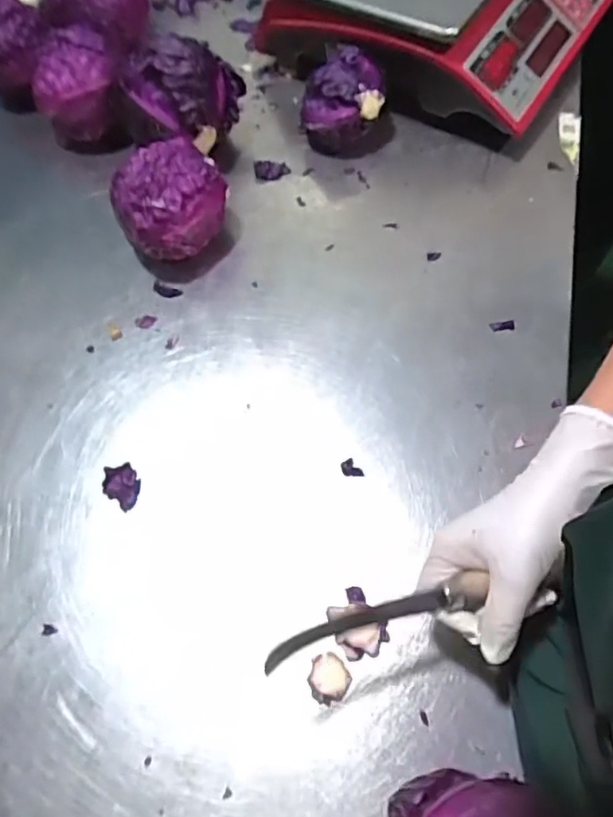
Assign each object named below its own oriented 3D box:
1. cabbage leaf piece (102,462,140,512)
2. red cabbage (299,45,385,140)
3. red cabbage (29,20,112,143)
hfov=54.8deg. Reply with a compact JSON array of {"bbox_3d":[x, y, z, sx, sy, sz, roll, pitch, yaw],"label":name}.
[{"bbox_3d":[-0.146,0.061,0.467,0.026,0.013,0.034,-29,68,-9],"label":"cabbage leaf piece"},{"bbox_3d":[0.036,-0.315,0.605,0.085,0.086,0.083,-2,66,3],"label":"red cabbage"},{"bbox_3d":[-0.227,-0.317,0.601,0.089,0.095,0.067,-25,67,-7],"label":"red cabbage"}]

